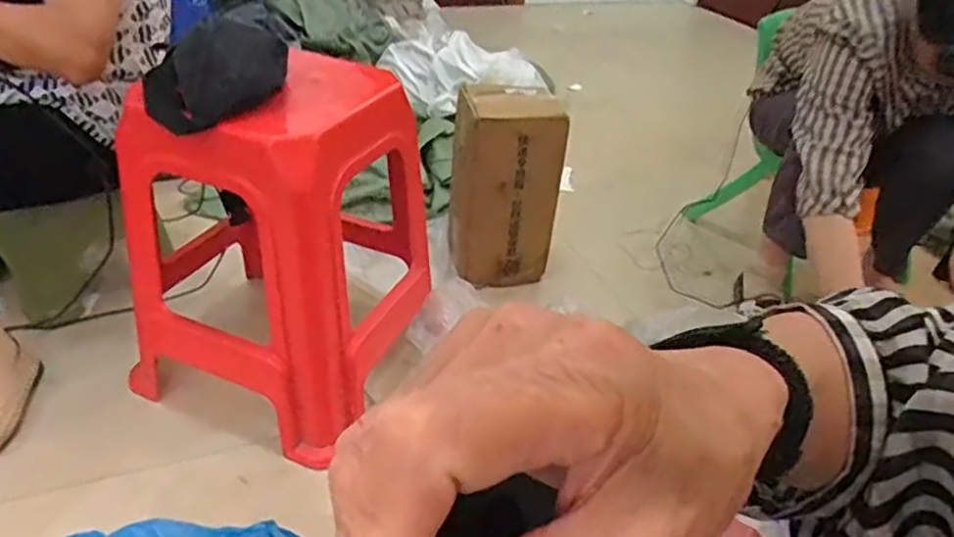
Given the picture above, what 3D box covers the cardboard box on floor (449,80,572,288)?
[{"bbox_3d":[0.052,-0.154,1.318,0.194,0.368,0.136,1,35,-4],"label":"cardboard box on floor"}]

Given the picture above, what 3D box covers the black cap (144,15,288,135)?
[{"bbox_3d":[-0.323,-0.260,0.871,0.091,0.101,0.195,19,37,20],"label":"black cap"}]

